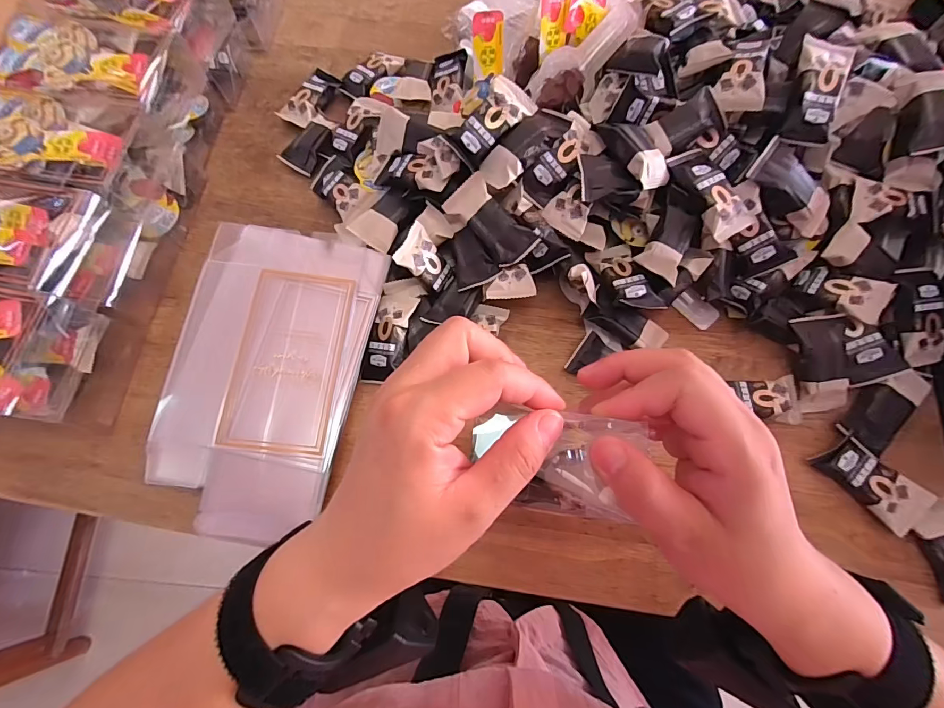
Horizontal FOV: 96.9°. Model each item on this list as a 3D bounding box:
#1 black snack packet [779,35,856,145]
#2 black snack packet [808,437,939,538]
[{"bbox_3d":[0.262,-0.199,0.316,0.038,0.017,0.074,13,95,5],"label":"black snack packet"},{"bbox_3d":[0.299,0.094,0.310,0.037,0.011,0.071,-41,77,-11],"label":"black snack packet"}]

